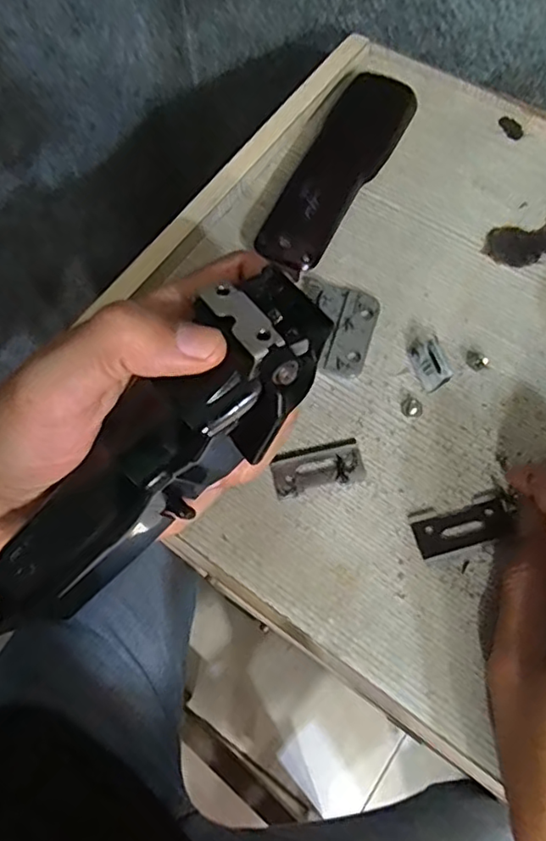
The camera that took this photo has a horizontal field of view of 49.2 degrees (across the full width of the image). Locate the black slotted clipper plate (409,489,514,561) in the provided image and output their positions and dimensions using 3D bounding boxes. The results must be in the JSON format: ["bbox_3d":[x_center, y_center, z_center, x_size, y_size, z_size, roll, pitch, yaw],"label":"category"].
[{"bbox_3d":[0.080,0.044,0.252,0.041,0.004,0.021,-17,68,-3],"label":"black slotted clipper plate"}]

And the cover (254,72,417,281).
[{"bbox_3d":[0.037,-0.137,0.318,0.040,0.016,0.143,23,71,12],"label":"cover"}]

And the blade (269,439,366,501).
[{"bbox_3d":[0.020,0.021,0.265,0.040,0.004,0.020,-14,68,-3],"label":"blade"}]

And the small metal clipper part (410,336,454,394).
[{"bbox_3d":[0.072,-0.026,0.273,0.011,0.015,0.023,-19,68,-5],"label":"small metal clipper part"}]

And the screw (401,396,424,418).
[{"bbox_3d":[0.064,-0.006,0.273,0.010,0.004,0.010,-1,68,2],"label":"screw"}]

